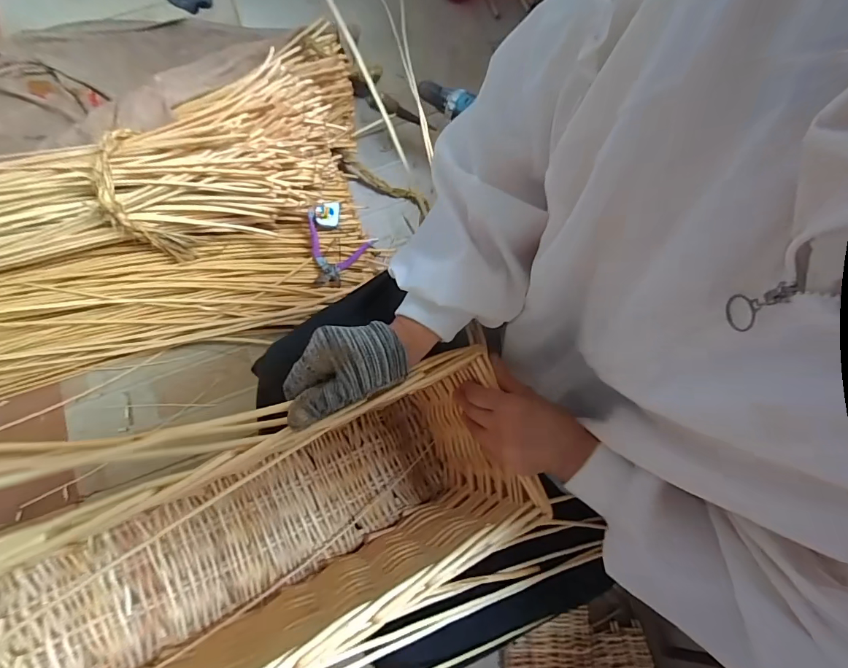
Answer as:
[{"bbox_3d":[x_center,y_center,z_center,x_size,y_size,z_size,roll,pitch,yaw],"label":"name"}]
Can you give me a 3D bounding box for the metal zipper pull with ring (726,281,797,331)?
[{"bbox_3d":[0.174,-0.015,0.214,0.005,0.042,0.019,-13,78,-1],"label":"metal zipper pull with ring"}]

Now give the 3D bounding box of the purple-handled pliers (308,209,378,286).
[{"bbox_3d":[-0.192,-0.166,0.858,0.144,0.017,0.131,24,96,3],"label":"purple-handled pliers"}]

